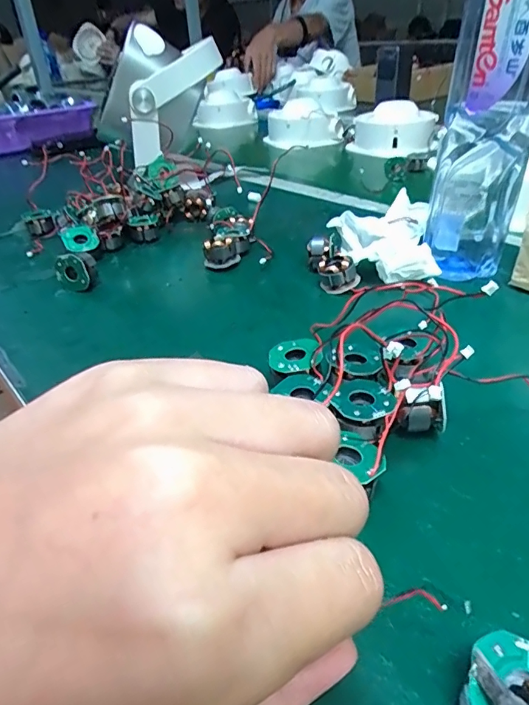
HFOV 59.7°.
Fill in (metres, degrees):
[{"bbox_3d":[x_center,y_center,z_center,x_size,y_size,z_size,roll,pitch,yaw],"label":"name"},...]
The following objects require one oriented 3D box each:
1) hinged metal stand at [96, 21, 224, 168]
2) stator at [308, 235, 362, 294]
[{"bbox_3d":[-0.123,-0.308,0.558,0.094,0.134,0.146,17,41,27],"label":"hinged metal stand"},{"bbox_3d":[0.053,-0.069,0.372,0.029,0.023,0.056,-15,50,-14],"label":"stator"}]

